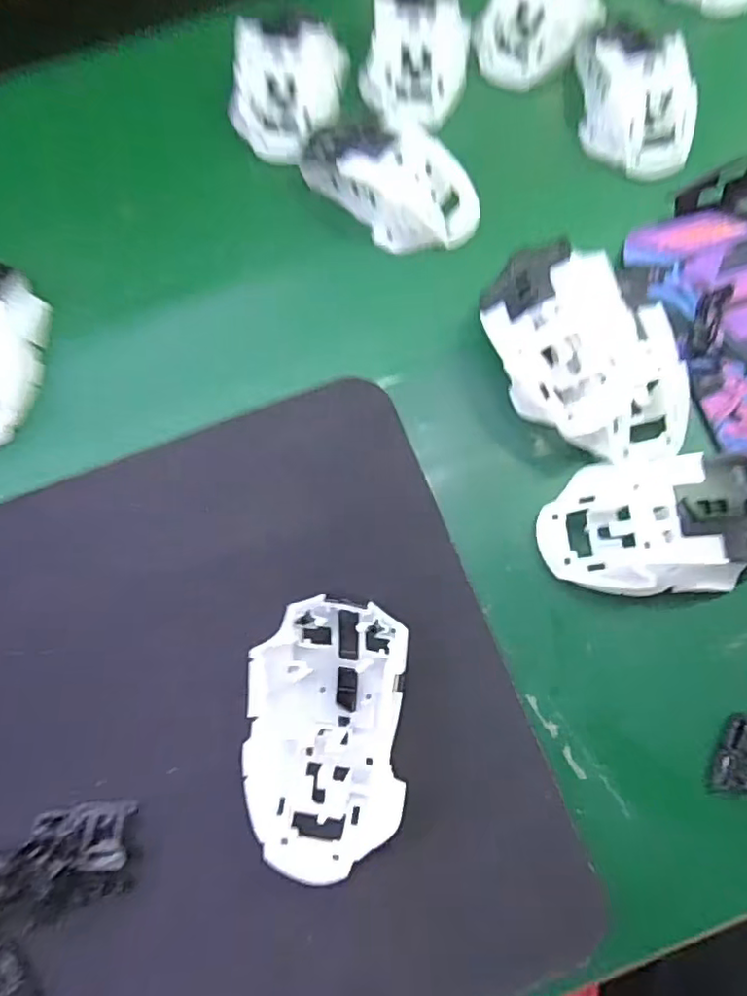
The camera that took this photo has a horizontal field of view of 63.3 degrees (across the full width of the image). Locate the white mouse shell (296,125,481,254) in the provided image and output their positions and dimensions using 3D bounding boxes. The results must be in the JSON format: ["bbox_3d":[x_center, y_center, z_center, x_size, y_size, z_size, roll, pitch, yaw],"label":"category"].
[{"bbox_3d":[0.009,-0.196,0.362,0.115,0.033,0.060,42,81,9],"label":"white mouse shell"}]

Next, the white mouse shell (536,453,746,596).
[{"bbox_3d":[0.146,0.013,0.295,0.119,0.034,0.064,-2,77,0],"label":"white mouse shell"}]

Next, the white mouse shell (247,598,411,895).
[{"bbox_3d":[-0.021,0.105,0.273,0.069,0.043,0.113,1,77,0],"label":"white mouse shell"}]

